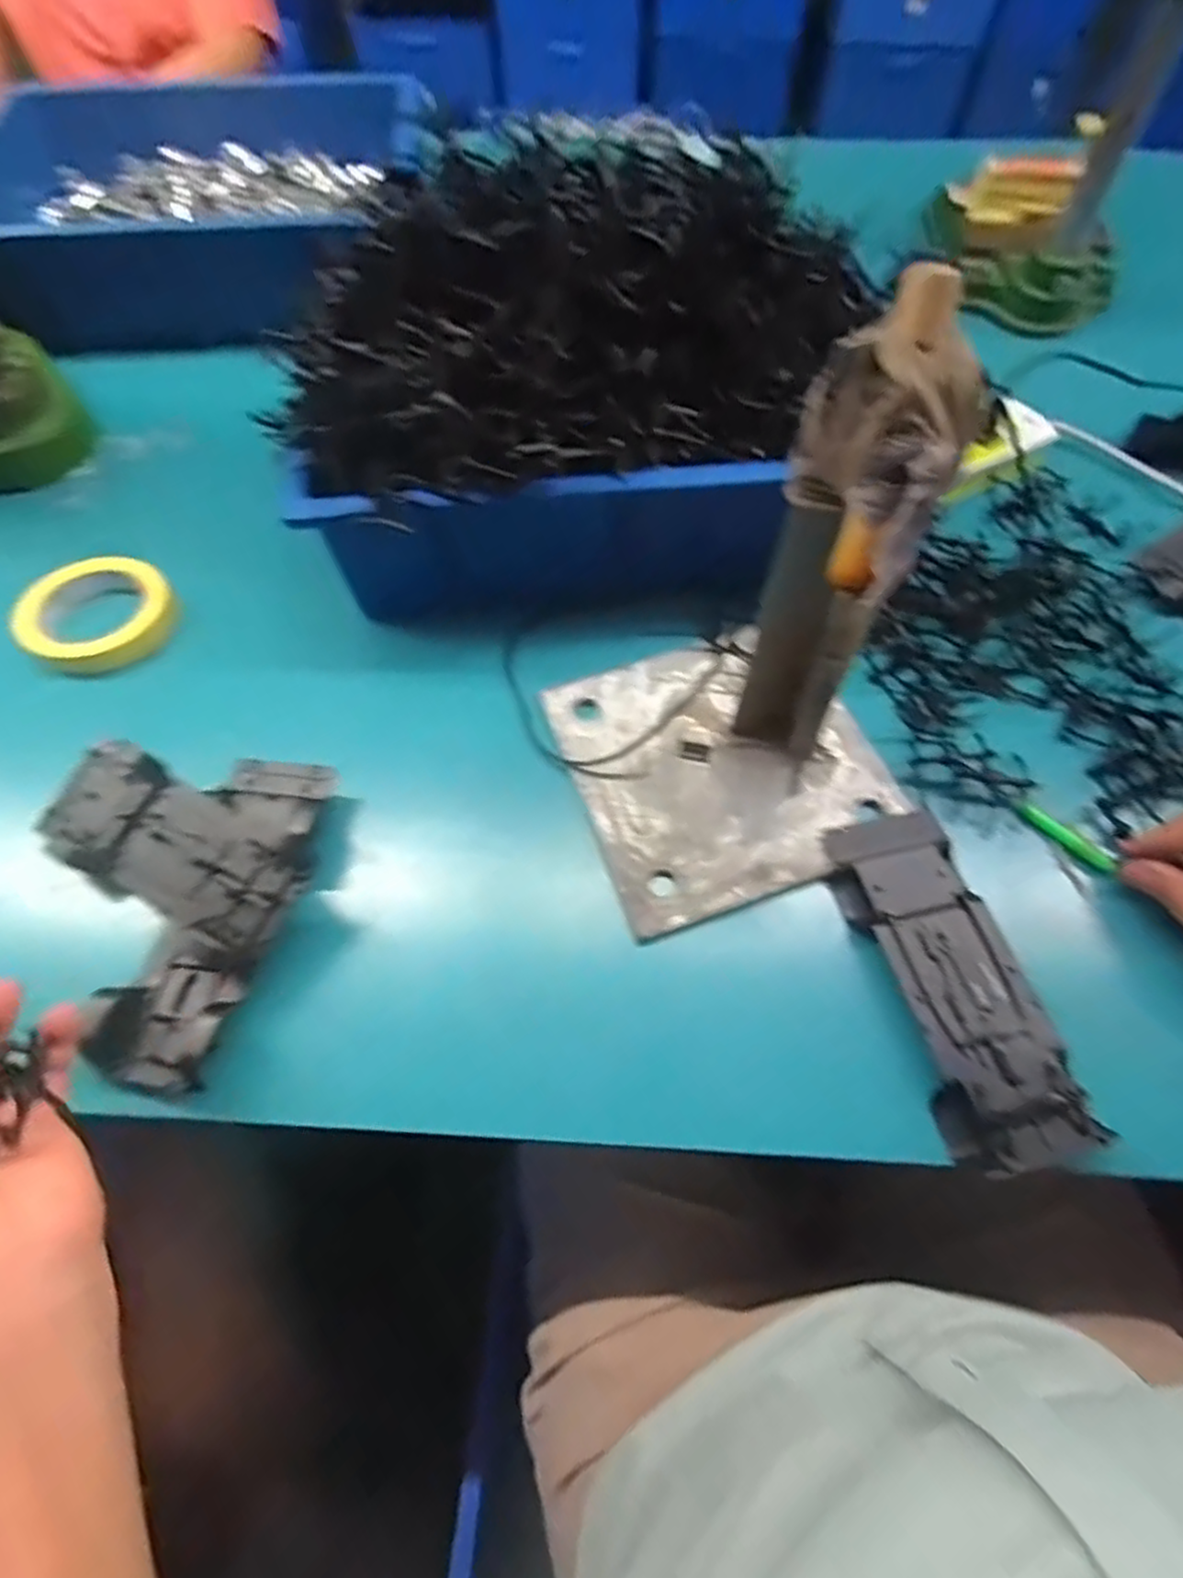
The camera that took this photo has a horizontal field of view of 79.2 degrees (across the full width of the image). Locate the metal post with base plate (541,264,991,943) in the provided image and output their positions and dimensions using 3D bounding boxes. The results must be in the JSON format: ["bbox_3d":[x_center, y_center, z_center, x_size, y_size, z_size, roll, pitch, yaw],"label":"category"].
[{"bbox_3d":[0.089,-0.080,0.367,0.198,0.261,0.193,-17,62,-9],"label":"metal post with base plate"}]

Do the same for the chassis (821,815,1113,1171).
[{"bbox_3d":[0.200,0.100,0.396,0.074,0.024,0.193,-13,61,-7],"label":"chassis"}]

